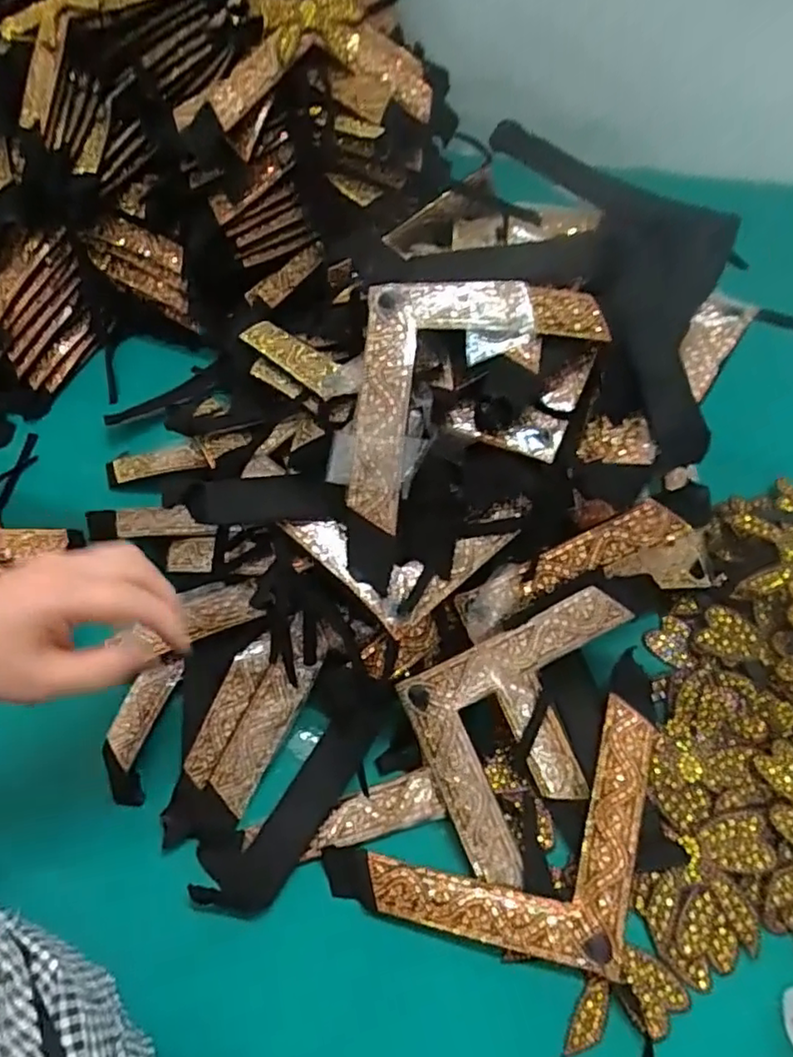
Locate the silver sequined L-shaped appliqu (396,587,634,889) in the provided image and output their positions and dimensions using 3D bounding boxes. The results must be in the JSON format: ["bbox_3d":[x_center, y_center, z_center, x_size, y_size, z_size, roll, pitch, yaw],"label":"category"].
[{"bbox_3d":[0.058,0.112,0.396,0.104,0.014,0.179,23,89,17],"label":"silver sequined L-shaped appliqu"}]

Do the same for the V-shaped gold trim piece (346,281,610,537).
[{"bbox_3d":[0.025,-0.102,0.384,0.191,0.014,0.111,-41,85,-6],"label":"V-shaped gold trim piece"}]

